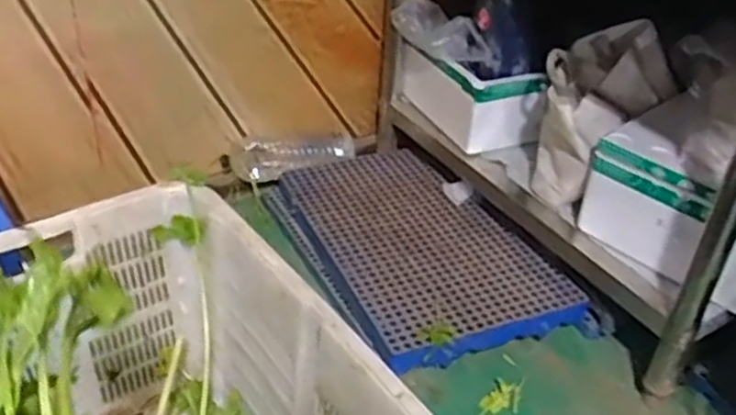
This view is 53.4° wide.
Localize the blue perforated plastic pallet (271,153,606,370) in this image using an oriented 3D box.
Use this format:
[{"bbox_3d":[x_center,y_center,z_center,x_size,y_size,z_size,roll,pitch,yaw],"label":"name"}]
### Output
[{"bbox_3d":[0.104,0.074,1.527,0.443,0.075,0.641,-11,38,-21],"label":"blue perforated plastic pallet"}]

